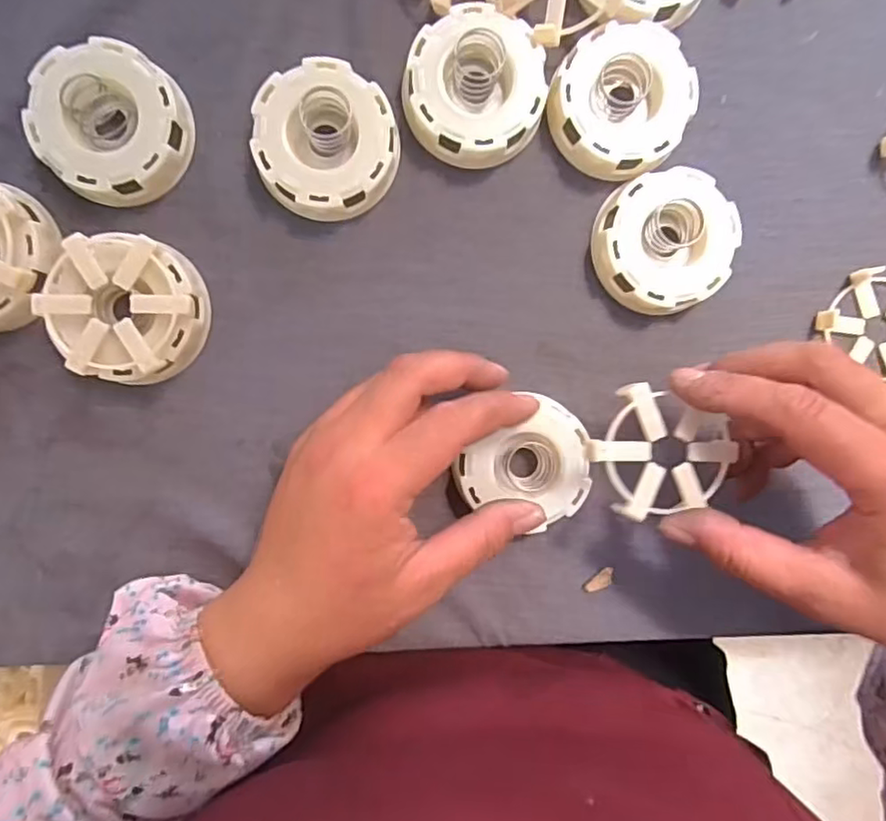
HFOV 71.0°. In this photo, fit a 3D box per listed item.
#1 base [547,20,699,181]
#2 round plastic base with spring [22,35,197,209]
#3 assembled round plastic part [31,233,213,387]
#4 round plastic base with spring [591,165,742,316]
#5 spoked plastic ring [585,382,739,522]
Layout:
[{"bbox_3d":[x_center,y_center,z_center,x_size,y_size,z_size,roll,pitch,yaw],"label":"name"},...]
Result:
[{"bbox_3d":[0.085,-0.144,0.291,0.063,0.027,0.063,0,93,-5],"label":"base"},{"bbox_3d":[-0.148,-0.127,0.276,0.063,0.021,0.063,0,93,-5],"label":"round plastic base with spring"},{"bbox_3d":[-0.142,-0.045,0.279,0.062,0.031,0.063,0,93,-5],"label":"assembled round plastic part"},{"bbox_3d":[0.107,-0.081,0.297,0.063,0.026,0.063,0,93,-5],"label":"round plastic base with spring"},{"bbox_3d":[0.093,0.021,0.264,0.060,0.008,0.054,24,91,-6],"label":"spoked plastic ring"}]

